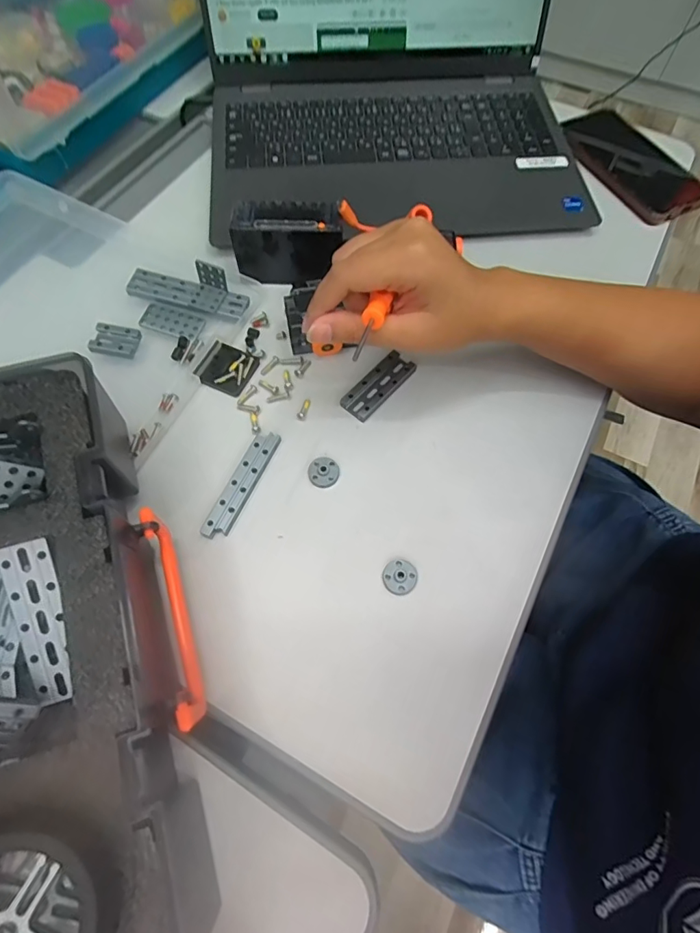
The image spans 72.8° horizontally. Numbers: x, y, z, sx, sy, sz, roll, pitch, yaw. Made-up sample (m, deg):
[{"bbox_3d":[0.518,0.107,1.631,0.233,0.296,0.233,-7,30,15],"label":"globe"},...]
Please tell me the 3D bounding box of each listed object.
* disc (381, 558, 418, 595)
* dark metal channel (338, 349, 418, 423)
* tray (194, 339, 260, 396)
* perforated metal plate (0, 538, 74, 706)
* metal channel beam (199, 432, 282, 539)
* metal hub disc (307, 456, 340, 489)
[{"bbox_3d":[0.032,0.071,0.306,0.022,0.009,0.022,1,68,-2],"label":"disc"},{"bbox_3d":[0.022,-0.062,0.363,0.025,0.008,0.062,42,72,14],"label":"dark metal channel"},{"bbox_3d":[-0.096,-0.077,0.368,0.039,0.005,0.038,22,69,7],"label":"tray"},{"bbox_3d":[-0.152,0.076,0.232,0.023,0.004,0.078,-12,92,-7],"label":"perforated metal plate"},{"bbox_3d":[-0.074,0.011,0.328,0.018,0.008,0.084,23,69,7],"label":"metal channel beam"},{"bbox_3d":[-0.019,0.003,0.335,0.021,0.005,0.023,1,68,-2],"label":"metal hub disc"}]

